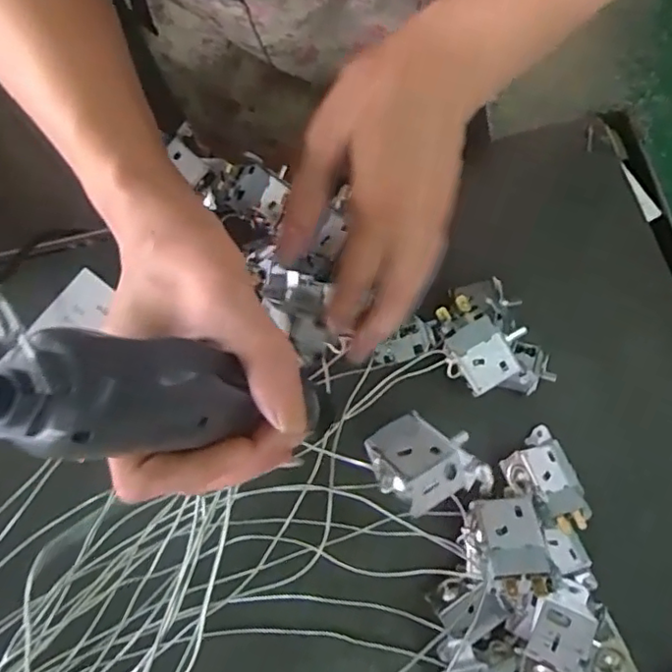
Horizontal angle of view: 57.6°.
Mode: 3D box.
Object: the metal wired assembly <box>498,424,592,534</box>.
[{"bbox_3d":[0.130,0.091,0.393,0.046,0.034,0.066,-17,78,-4],"label":"metal wired assembly"}]

